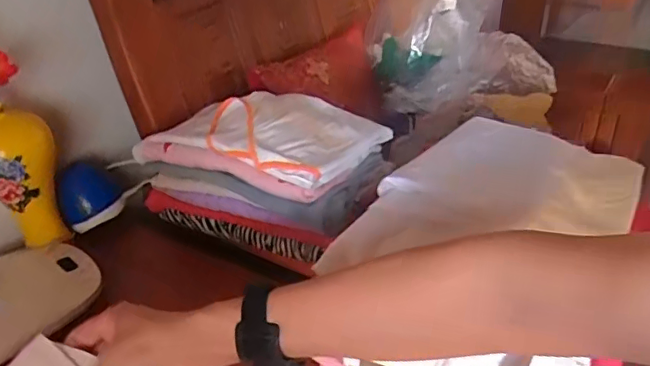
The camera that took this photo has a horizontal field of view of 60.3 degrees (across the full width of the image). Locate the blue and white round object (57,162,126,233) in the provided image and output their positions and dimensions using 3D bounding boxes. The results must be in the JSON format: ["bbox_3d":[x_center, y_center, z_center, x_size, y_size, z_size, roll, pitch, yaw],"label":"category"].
[{"bbox_3d":[-0.331,0.013,0.798,0.086,0.070,0.076,-15,34,-18],"label":"blue and white round object"}]

